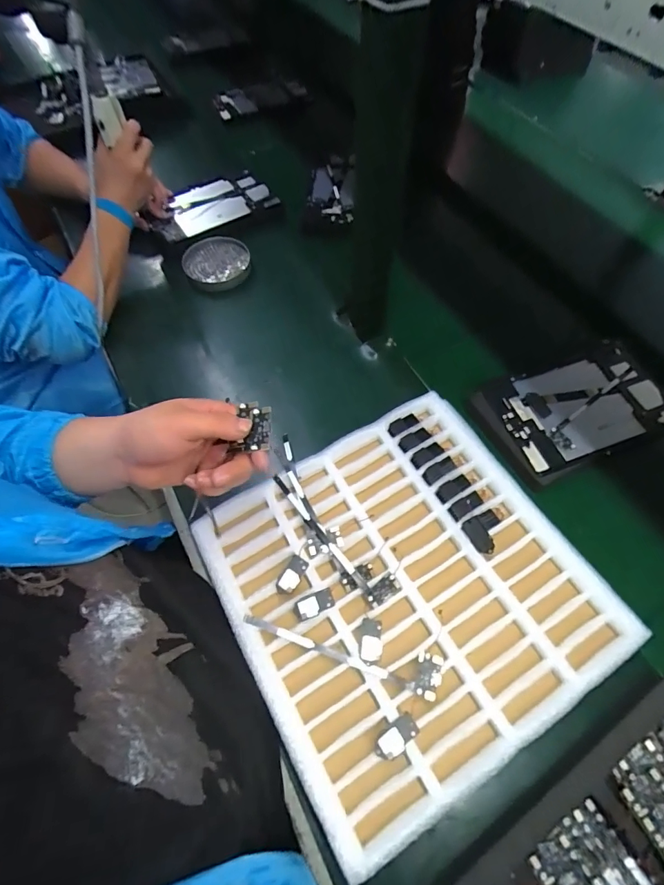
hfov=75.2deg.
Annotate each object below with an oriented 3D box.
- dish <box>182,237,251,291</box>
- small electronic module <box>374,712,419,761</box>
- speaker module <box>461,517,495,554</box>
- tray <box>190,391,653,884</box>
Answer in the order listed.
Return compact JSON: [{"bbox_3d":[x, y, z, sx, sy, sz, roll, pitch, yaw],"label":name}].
[{"bbox_3d":[-0.200,-0.313,0.752,0.112,0.023,0.127,-9,64,-4],"label":"dish"},{"bbox_3d":[0.055,0.256,0.375,0.042,0.012,0.020,-36,69,-16],"label":"small electronic module"},{"bbox_3d":[0.159,0.100,0.463,0.022,0.008,0.041,-26,66,-12],"label":"speaker module"},{"bbox_3d":[0.075,0.145,0.459,0.330,0.064,0.331,-28,67,-13],"label":"tray"}]

